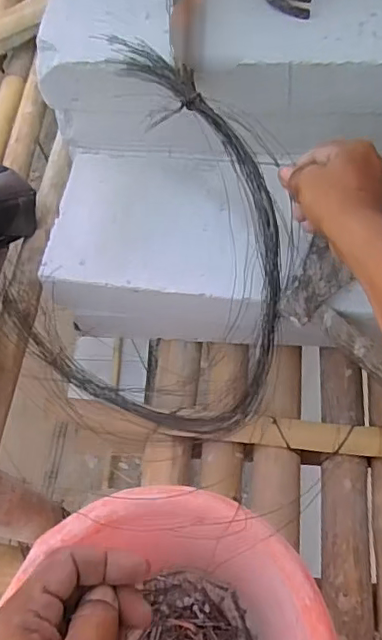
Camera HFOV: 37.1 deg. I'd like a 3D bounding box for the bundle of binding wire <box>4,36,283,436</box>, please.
[{"bbox_3d":[-0.024,-0.057,0.677,0.332,0.404,0.050,32,25,8],"label":"bundle of binding wire"}]

